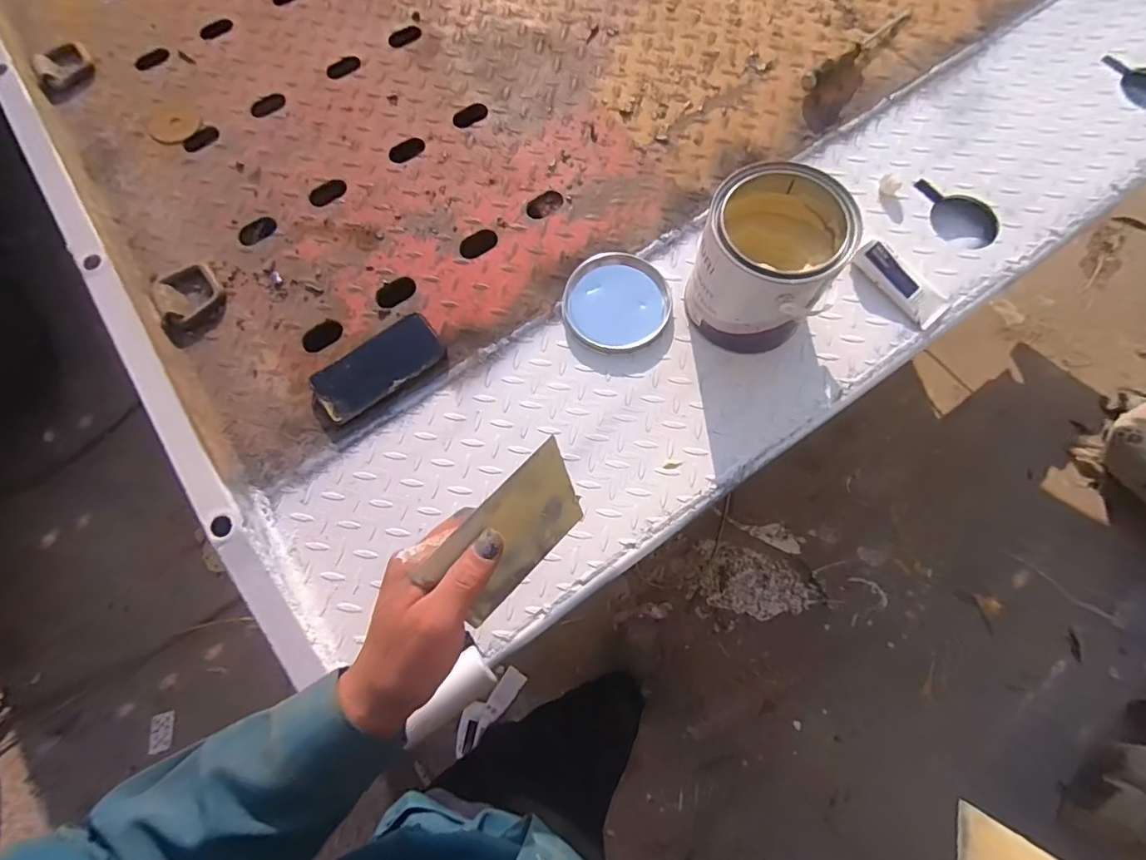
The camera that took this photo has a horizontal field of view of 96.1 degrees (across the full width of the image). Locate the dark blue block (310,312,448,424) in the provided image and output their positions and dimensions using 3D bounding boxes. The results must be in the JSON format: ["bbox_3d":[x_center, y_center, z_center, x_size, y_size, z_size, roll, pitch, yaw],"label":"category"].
[{"bbox_3d":[-0.241,-0.079,0.641,0.159,0.019,0.072,-36,76,-10],"label":"dark blue block"}]

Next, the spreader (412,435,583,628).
[{"bbox_3d":[-0.043,0.075,0.370,0.124,0.073,0.004,-45,33,-14],"label":"spreader"}]

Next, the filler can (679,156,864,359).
[{"bbox_3d":[0.221,-0.193,0.587,0.151,0.172,0.157,0,73,1],"label":"filler can"}]

